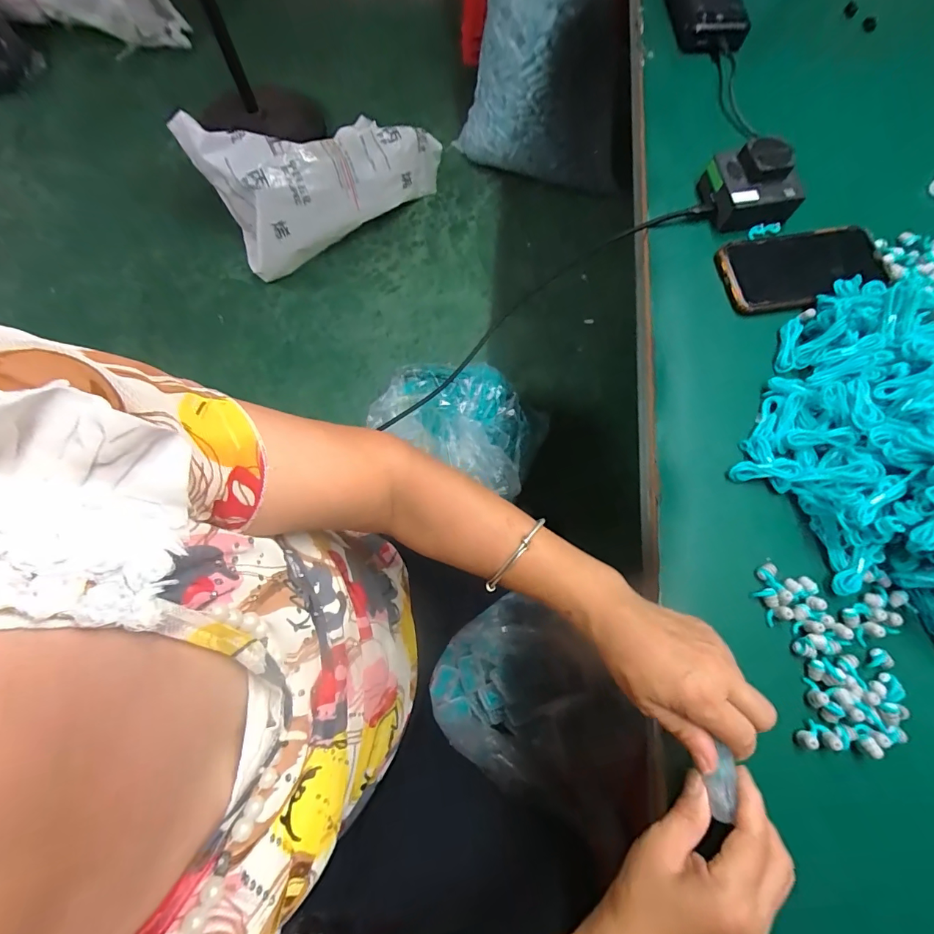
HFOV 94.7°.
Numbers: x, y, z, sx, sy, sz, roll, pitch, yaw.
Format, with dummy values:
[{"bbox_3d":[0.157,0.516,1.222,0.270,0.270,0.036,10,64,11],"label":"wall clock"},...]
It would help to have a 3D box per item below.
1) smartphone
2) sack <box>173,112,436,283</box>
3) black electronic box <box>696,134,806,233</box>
[{"bbox_3d":[0.337,-0.199,0.426,0.163,0.015,0.079,-9,74,-3],"label":"smartphone"},{"bbox_3d":[-0.443,-0.870,1.331,0.731,0.256,0.334,-13,74,-4],"label":"sack"},{"bbox_3d":[0.288,-0.287,0.437,0.076,0.042,0.074,-13,74,-4],"label":"black electronic box"}]

